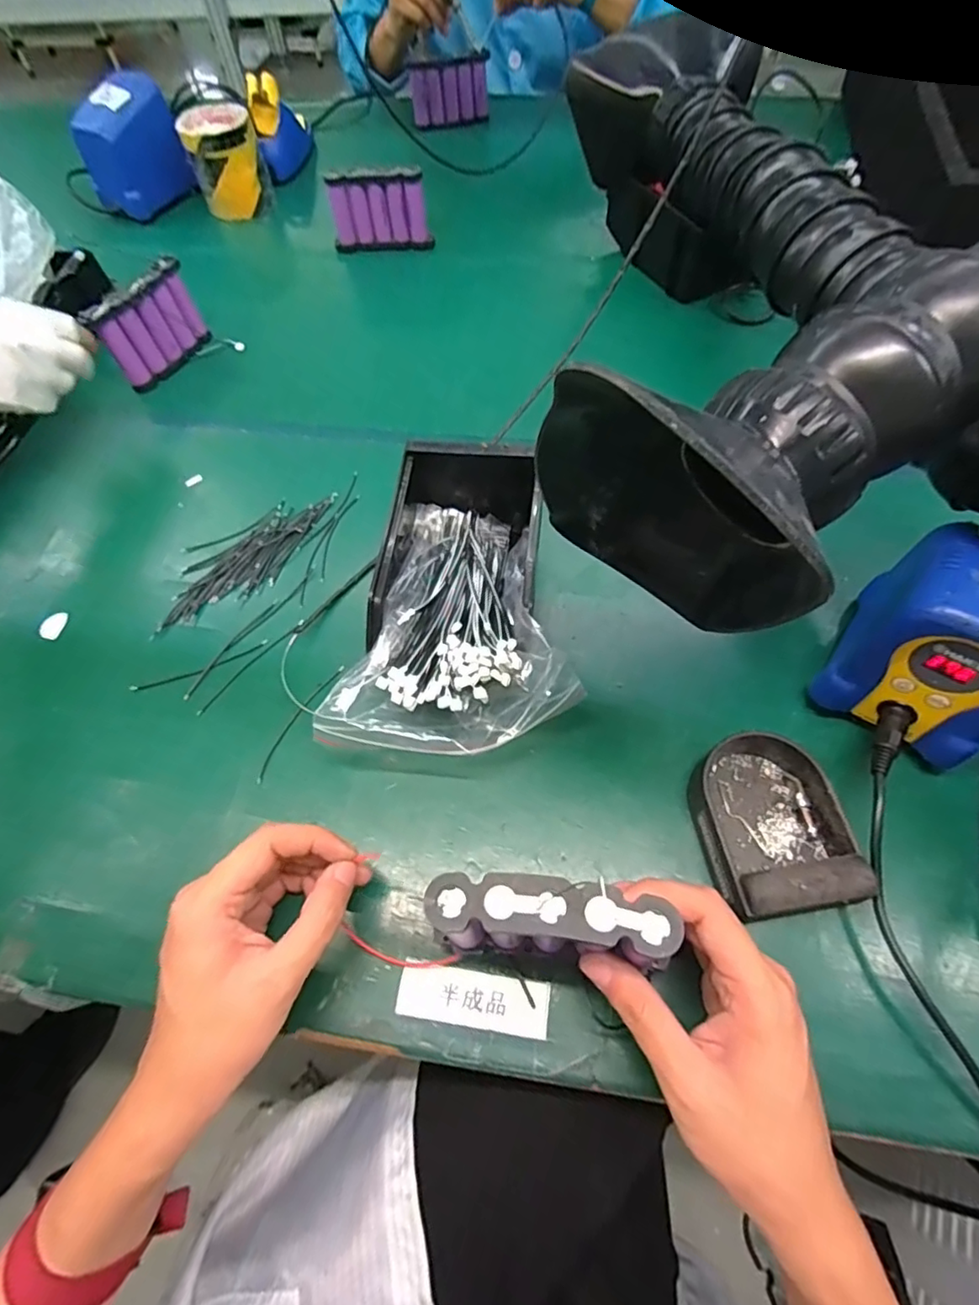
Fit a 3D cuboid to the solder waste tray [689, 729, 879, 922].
[{"bbox_3d":[0.163,0.097,0.343,0.076,0.040,0.102,-8,60,-1],"label":"solder waste tray"}]

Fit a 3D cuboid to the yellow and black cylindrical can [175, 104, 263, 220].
[{"bbox_3d":[-0.345,-0.644,0.757,0.089,0.095,0.094,-22,61,-9],"label":"yellow and black cylindrical can"}]

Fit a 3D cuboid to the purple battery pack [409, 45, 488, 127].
[{"bbox_3d":[-0.058,-0.821,0.847,0.111,0.063,0.030,-5,60,1],"label":"purple battery pack"}]

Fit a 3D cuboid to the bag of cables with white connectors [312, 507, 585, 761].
[{"bbox_3d":[-0.010,-0.020,0.399,0.142,0.068,0.207,11,61,10],"label":"bag of cables with white connectors"}]

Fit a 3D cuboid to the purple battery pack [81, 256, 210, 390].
[{"bbox_3d":[-0.339,-0.329,0.585,0.020,0.078,0.109,28,65,18],"label":"purple battery pack"}]

